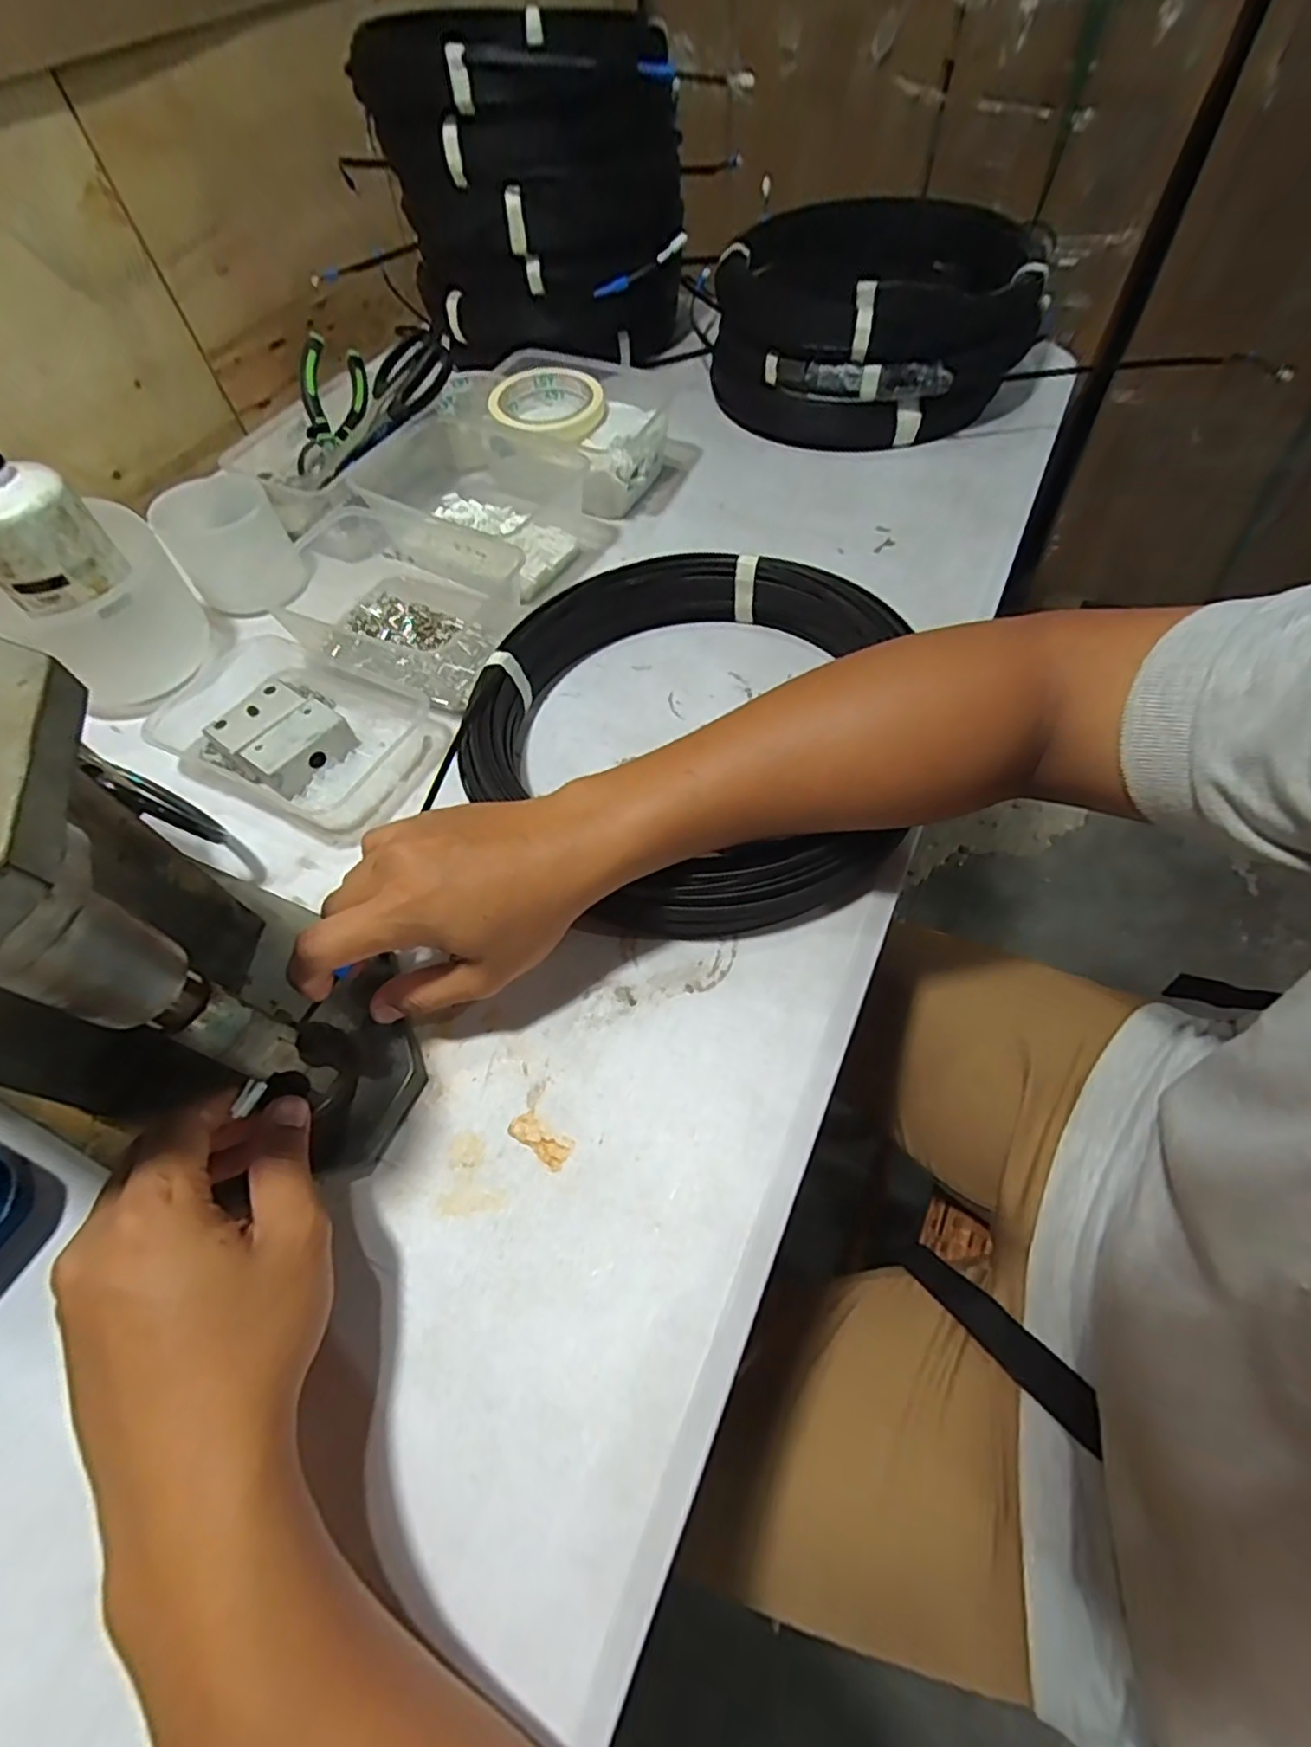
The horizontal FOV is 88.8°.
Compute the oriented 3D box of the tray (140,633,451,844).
[{"bbox_3d":[-0.260,-0.105,0.476,0.206,0.036,0.123,23,62,18],"label":"tray"}]

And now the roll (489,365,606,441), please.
[{"bbox_3d":[-0.097,-0.415,0.590,0.102,0.019,0.088,24,62,18],"label":"roll"}]

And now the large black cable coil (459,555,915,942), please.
[{"bbox_3d":[0.014,-0.099,0.433,0.262,0.058,0.283,-2,57,3],"label":"large black cable coil"}]

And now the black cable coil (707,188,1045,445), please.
[{"bbox_3d":[0.212,-0.548,0.669,0.298,0.114,0.300,12,59,12],"label":"black cable coil"}]

